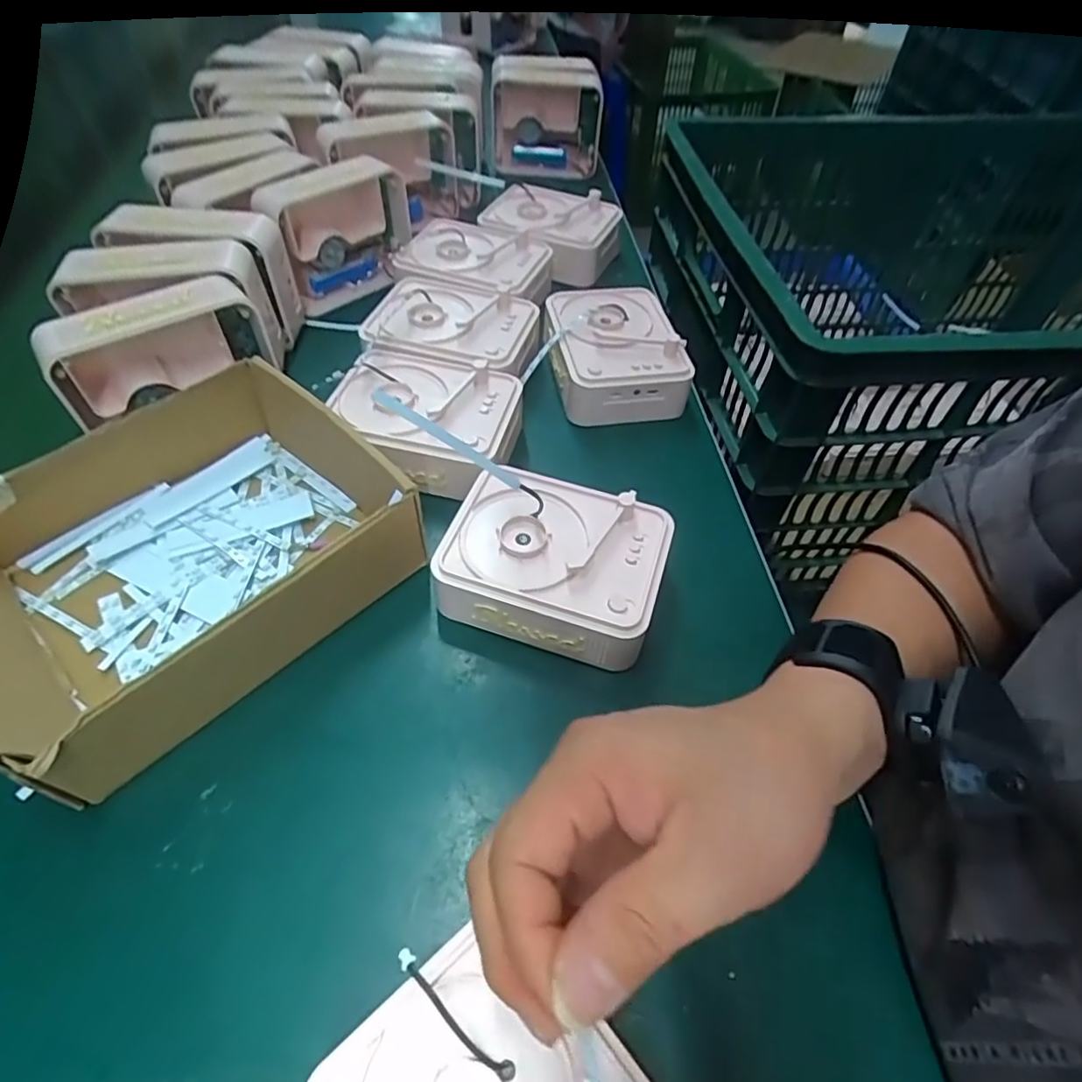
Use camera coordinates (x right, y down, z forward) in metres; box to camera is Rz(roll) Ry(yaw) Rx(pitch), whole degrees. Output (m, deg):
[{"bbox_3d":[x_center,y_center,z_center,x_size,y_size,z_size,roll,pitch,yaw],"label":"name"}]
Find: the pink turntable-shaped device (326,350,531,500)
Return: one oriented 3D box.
[{"bbox_3d":[-0.080,-0.088,0.436,0.125,0.045,0.101,18,54,10],"label":"pink turntable-shaped device"}]

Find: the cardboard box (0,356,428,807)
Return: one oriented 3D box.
[{"bbox_3d":[-0.209,-0.001,0.353,0.190,0.072,0.217,36,59,22],"label":"cardboard box"}]

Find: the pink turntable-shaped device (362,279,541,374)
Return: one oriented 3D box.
[{"bbox_3d":[-0.076,-0.173,0.503,0.134,0.053,0.102,14,54,8],"label":"pink turntable-shaped device"}]

